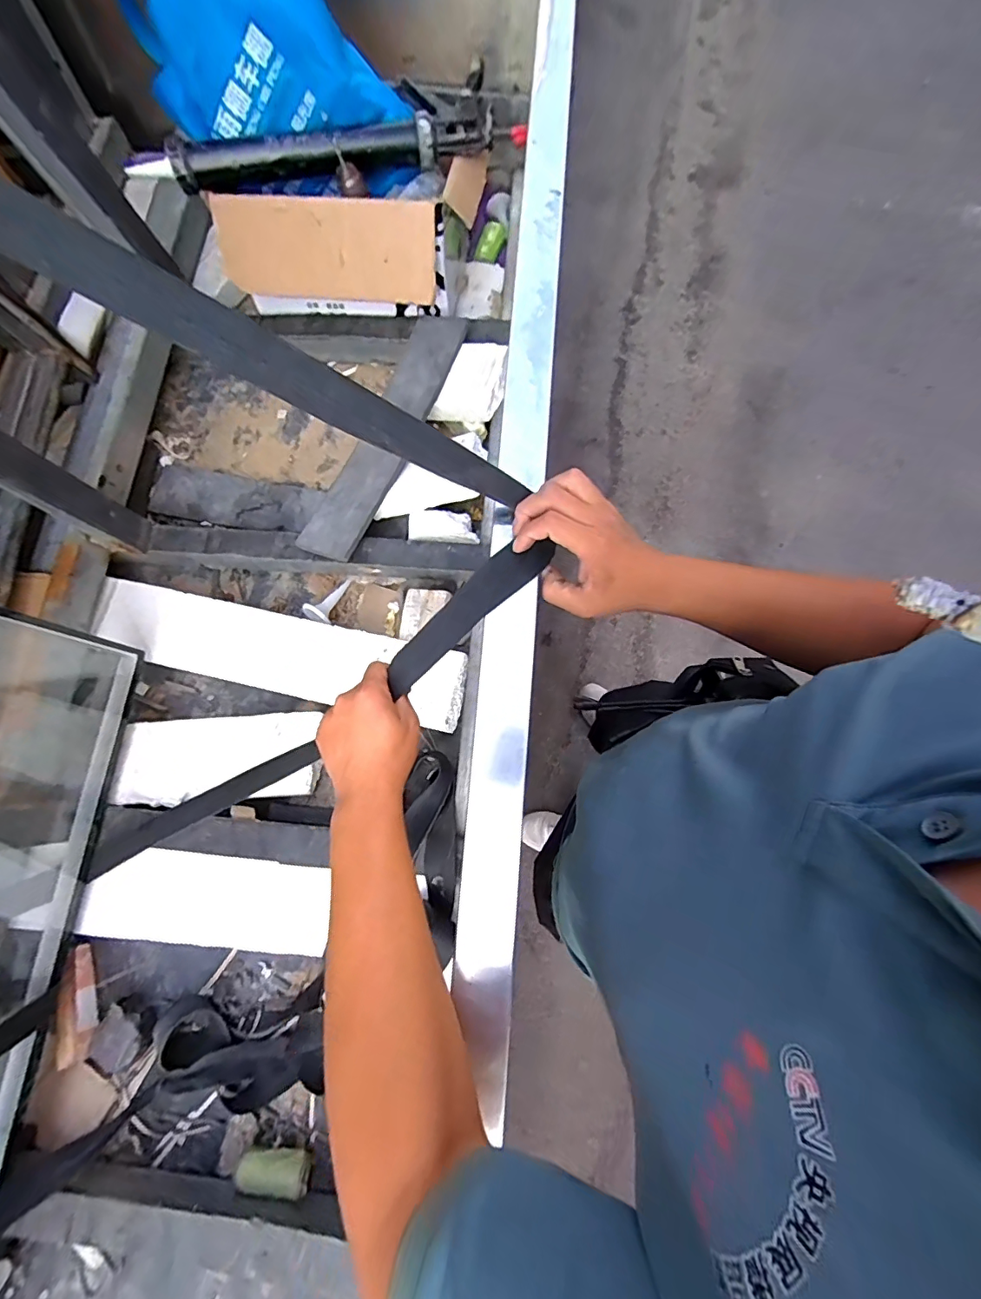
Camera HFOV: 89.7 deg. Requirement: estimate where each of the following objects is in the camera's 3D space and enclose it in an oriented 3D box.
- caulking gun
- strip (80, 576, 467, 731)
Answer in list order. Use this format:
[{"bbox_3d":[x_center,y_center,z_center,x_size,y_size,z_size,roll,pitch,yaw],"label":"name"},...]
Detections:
[{"bbox_3d":[-0.251,-0.764,0.760,0.586,0.052,0.106,-10,76,-1],"label":"caulking gun"},{"bbox_3d":[-0.333,0.000,0.754,0.592,0.032,0.118,13,77,5],"label":"strip"}]

